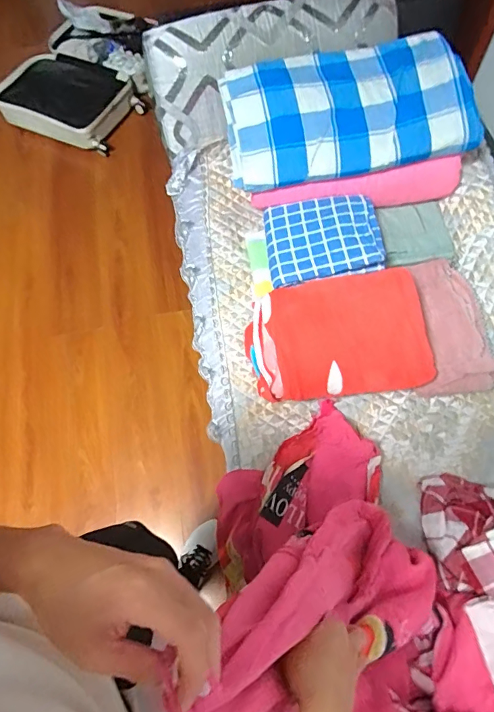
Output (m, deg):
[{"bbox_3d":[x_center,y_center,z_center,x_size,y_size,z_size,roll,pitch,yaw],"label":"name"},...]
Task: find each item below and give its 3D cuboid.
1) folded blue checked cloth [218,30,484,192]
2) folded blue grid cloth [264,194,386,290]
[{"bbox_3d":[0.239,-0.626,1.078,0.580,0.121,0.347,-8,67,-1],"label":"folded blue checked cloth"},{"bbox_3d":[0.189,-0.287,1.062,0.275,0.047,0.234,-8,67,-1],"label":"folded blue grid cloth"}]

